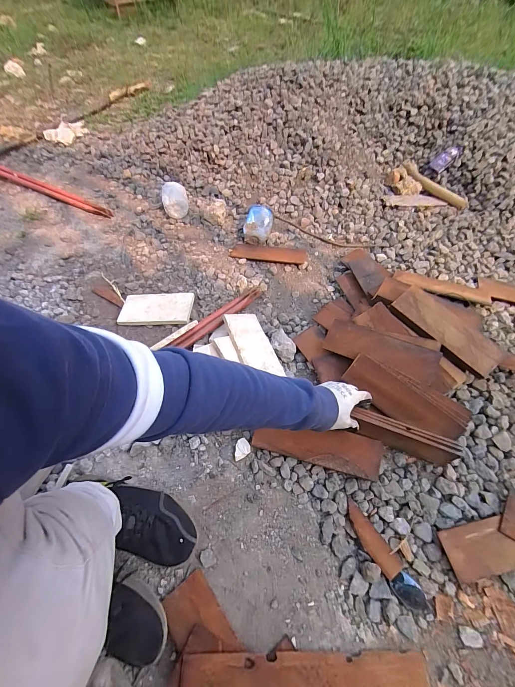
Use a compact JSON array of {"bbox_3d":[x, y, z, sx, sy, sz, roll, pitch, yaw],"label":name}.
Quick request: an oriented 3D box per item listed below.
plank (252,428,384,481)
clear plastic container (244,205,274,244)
[{"bbox_3d":[0.118,0.206,0.580,0.251,0.010,0.073,9,77,11],"label":"plank"},{"bbox_3d":[0.002,-0.402,0.969,0.091,0.057,0.137,9,60,8],"label":"clear plastic container"}]

